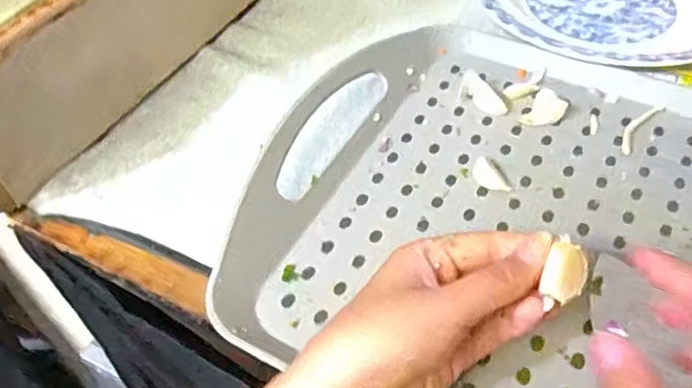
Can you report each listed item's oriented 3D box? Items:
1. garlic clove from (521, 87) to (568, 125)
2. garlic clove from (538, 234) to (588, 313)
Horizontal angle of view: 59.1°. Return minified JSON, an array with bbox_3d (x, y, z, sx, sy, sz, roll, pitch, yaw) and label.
[{"bbox_3d":[0.137,-0.058,0.417,0.022,0.008,0.031,28,58,25],"label":"garlic clove"},{"bbox_3d":[0.091,0.032,0.257,0.016,0.014,0.027,20,85,0],"label":"garlic clove"}]

